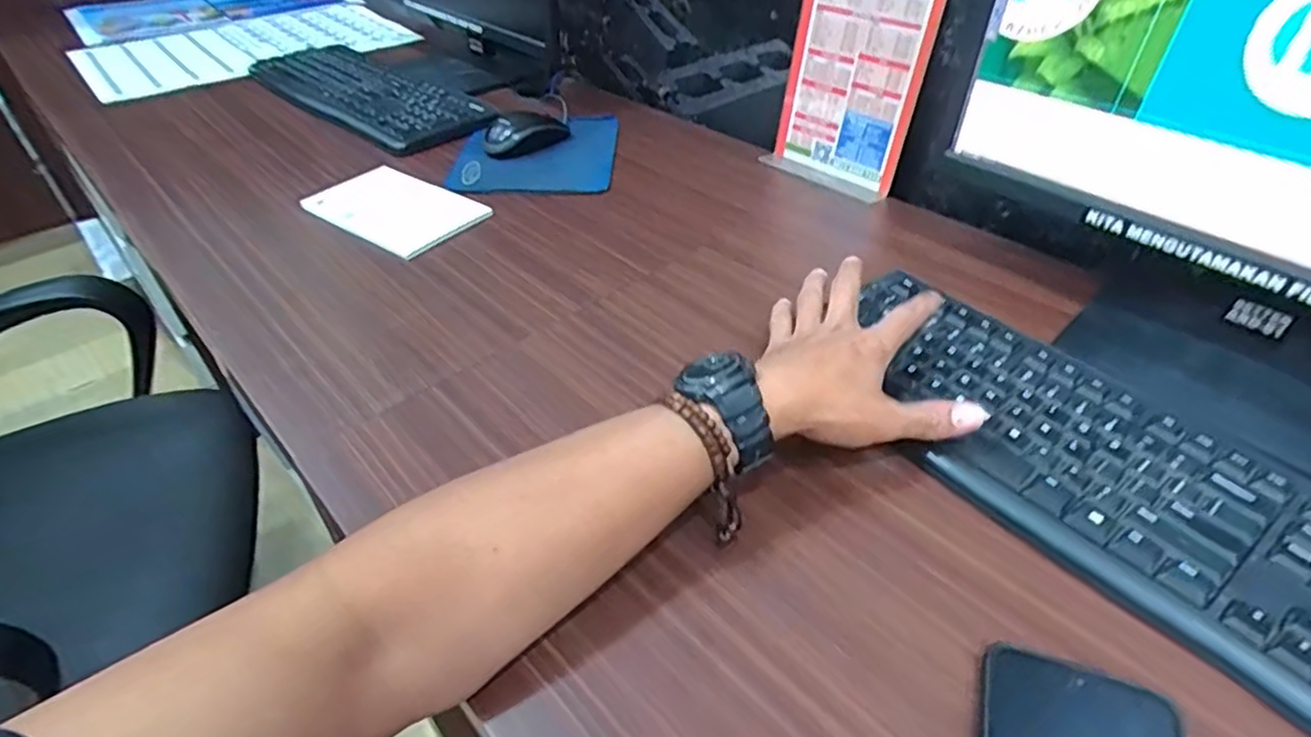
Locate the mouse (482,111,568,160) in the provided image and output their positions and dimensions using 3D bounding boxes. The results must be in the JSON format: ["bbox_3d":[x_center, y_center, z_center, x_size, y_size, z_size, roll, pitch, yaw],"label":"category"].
[{"bbox_3d":[-0.153,-0.274,0.774,0.052,0.031,0.099,31,51,32],"label":"mouse"}]

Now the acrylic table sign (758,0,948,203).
[{"bbox_3d":[0.195,-0.298,0.676,0.059,0.205,0.145,-33,50,-30],"label":"acrylic table sign"}]

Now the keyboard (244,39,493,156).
[{"bbox_3d":[-0.391,-0.389,0.914,0.166,0.028,0.499,-31,49,-29],"label":"keyboard"}]

